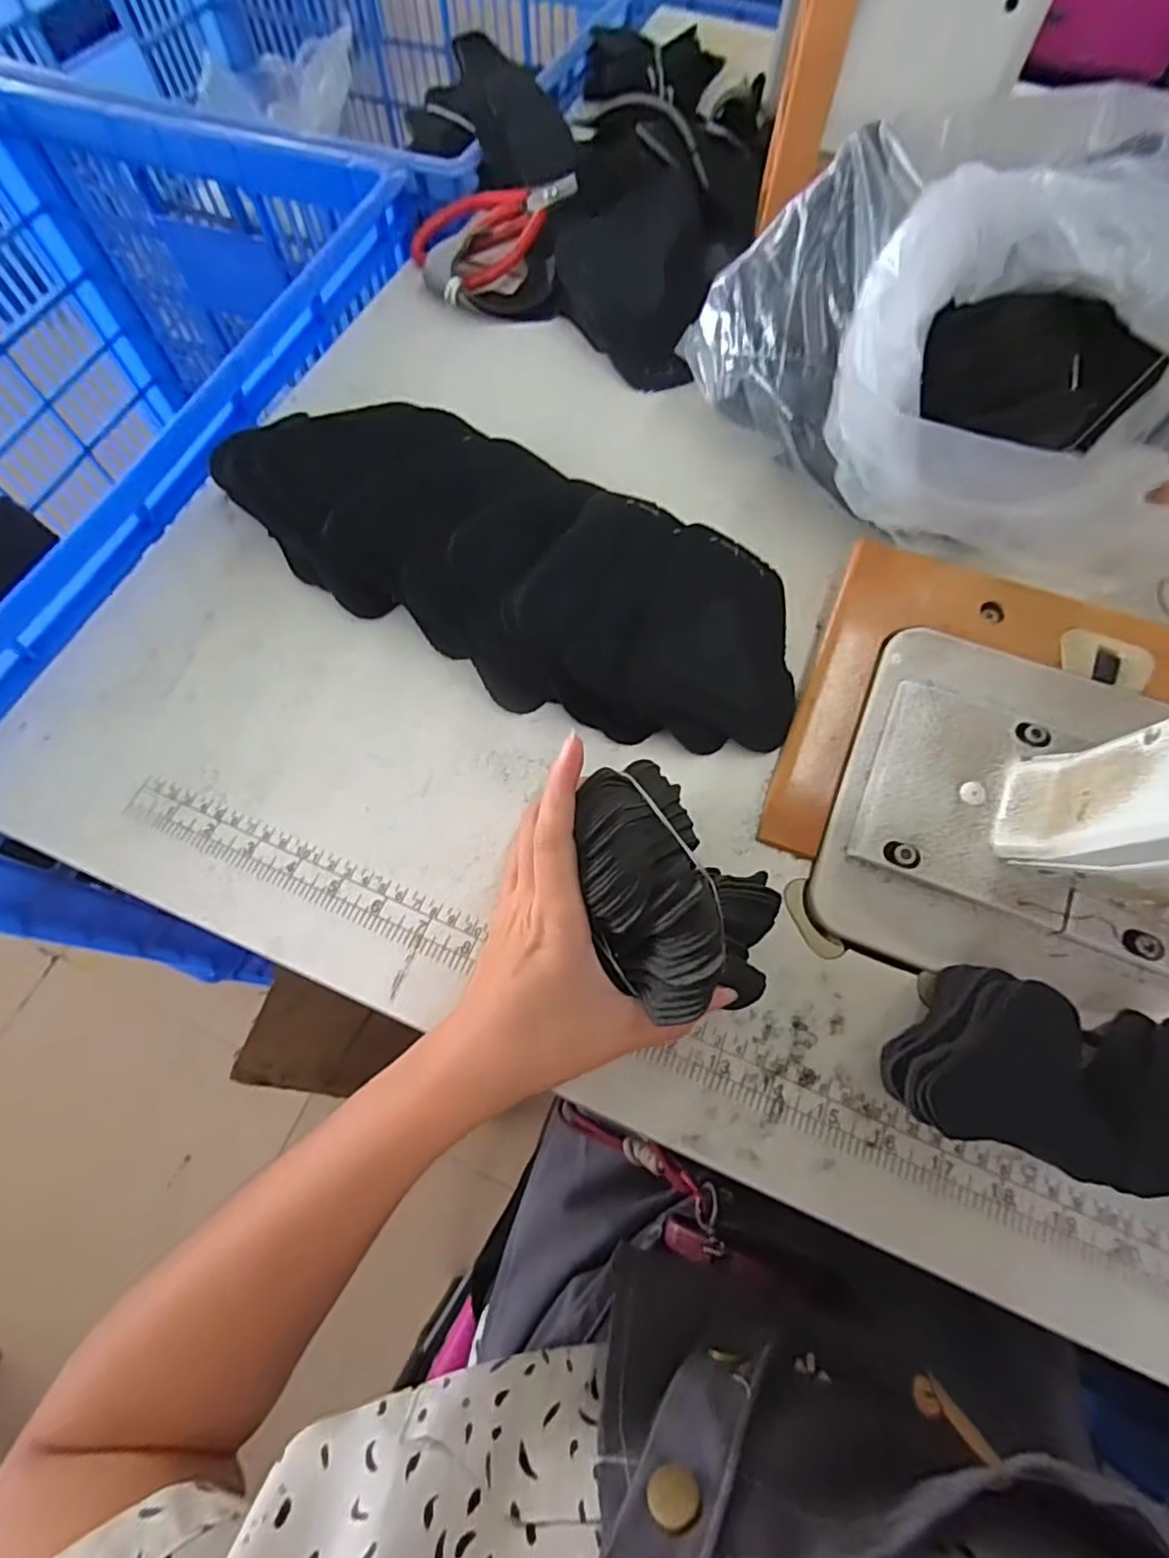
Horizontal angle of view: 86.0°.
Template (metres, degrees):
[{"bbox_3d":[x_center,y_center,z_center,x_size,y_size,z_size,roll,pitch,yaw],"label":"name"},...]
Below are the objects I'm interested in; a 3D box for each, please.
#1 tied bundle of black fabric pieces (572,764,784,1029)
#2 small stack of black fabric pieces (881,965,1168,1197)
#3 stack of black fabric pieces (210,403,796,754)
[{"bbox_3d":[0.037,0.047,0.272,0.078,0.057,0.108,-35,70,-12],"label":"tied bundle of black fabric pieces"},{"bbox_3d":[0.202,0.124,0.260,0.152,0.049,0.070,11,68,6],"label":"small stack of black fabric pieces"},{"bbox_3d":[-0.035,-0.134,0.358,0.336,0.077,0.149,25,70,12],"label":"stack of black fabric pieces"}]

